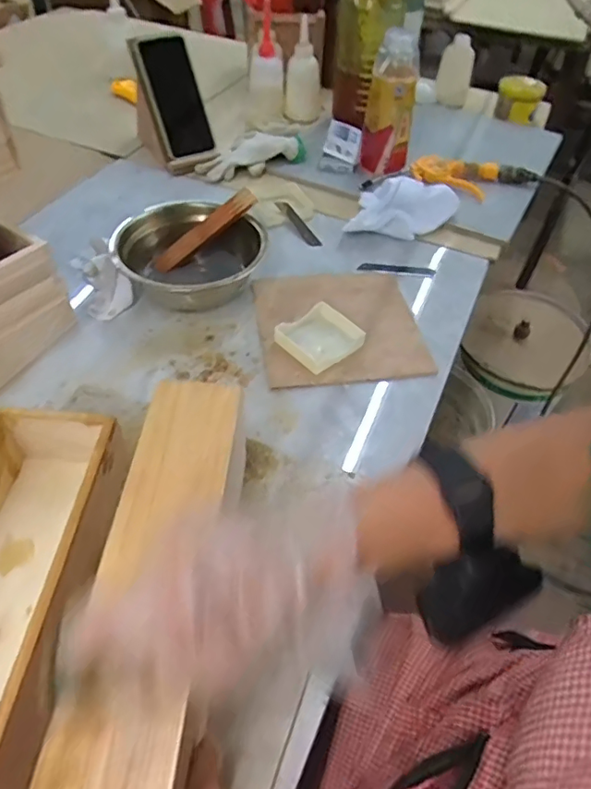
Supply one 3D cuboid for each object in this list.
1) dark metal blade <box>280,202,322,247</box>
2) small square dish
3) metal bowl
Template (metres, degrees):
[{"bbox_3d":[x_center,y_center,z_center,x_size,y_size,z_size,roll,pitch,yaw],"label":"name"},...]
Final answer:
[{"bbox_3d":[0.005,-0.239,0.761,0.020,0.007,0.100,-24,65,-21],"label":"dark metal blade"},{"bbox_3d":[0.028,-0.063,0.597,0.078,0.024,0.072,-34,56,-28],"label":"small square dish"},{"bbox_3d":[-0.122,-0.163,0.644,0.167,0.079,0.163,0,47,0],"label":"metal bowl"}]

